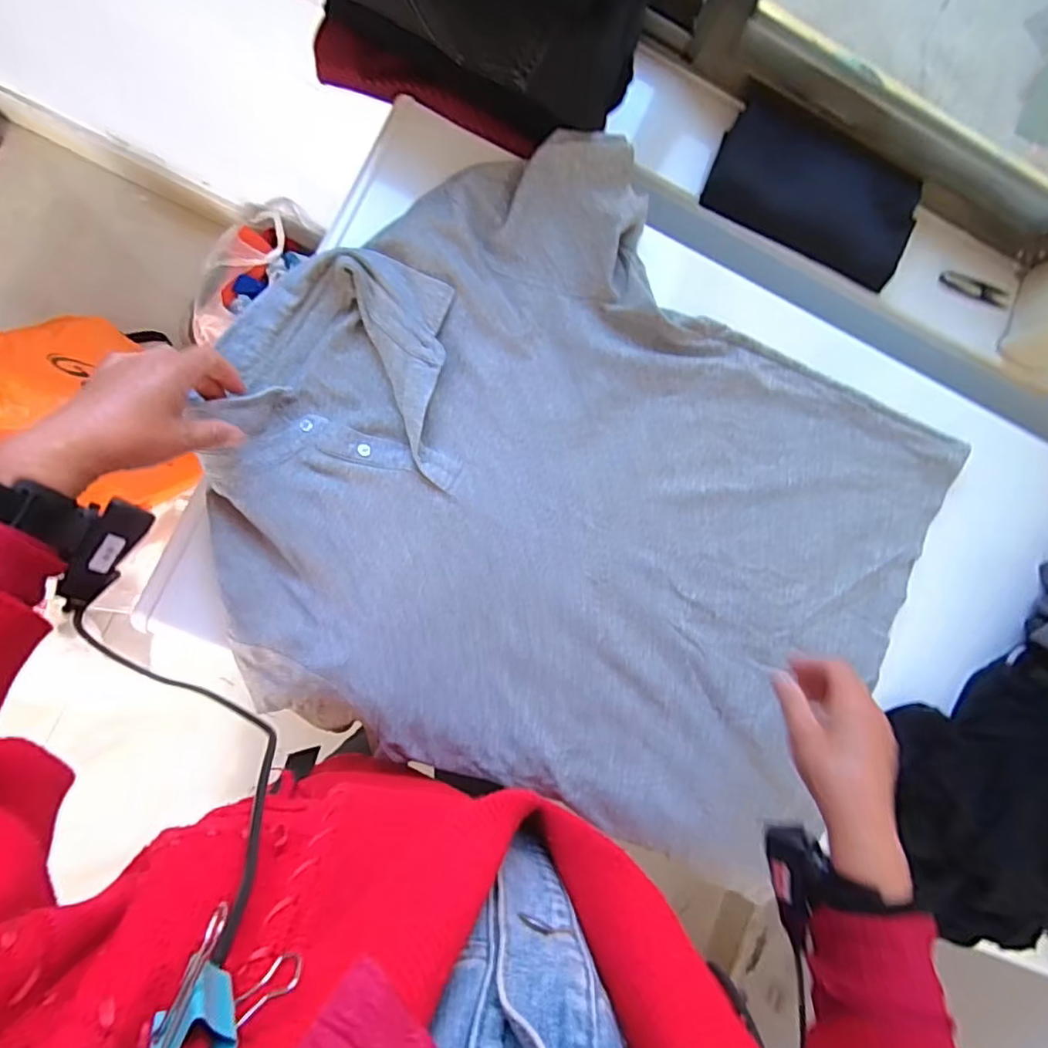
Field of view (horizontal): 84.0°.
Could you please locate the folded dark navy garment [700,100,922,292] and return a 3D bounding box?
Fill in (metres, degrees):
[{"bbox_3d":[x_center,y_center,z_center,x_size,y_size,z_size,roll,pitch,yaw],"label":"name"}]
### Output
[{"bbox_3d":[0.332,-0.375,0.663,0.233,0.015,0.114,27,112,4],"label":"folded dark navy garment"}]

